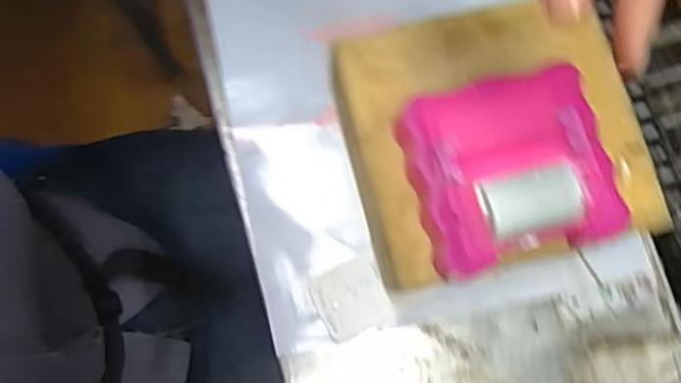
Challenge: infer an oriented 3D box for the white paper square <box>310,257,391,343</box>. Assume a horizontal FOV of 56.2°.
[{"bbox_3d":[0.008,0.082,0.484,0.051,0.004,0.051,-23,80,-5],"label":"white paper square"}]

